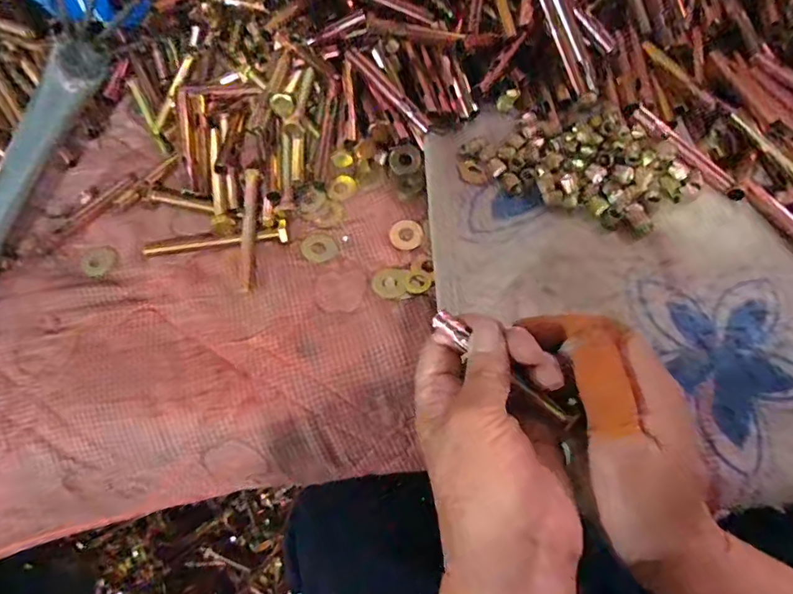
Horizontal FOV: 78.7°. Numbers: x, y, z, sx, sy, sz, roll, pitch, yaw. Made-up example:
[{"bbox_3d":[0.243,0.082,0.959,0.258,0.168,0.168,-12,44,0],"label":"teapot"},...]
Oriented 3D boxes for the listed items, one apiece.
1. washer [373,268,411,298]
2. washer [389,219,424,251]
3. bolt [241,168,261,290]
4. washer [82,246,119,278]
[{"bbox_3d":[-0.004,-0.010,0.333,0.023,0.004,0.024,0,59,0],"label":"washer"},{"bbox_3d":[0.007,-0.045,0.353,0.023,0.005,0.025,-20,65,-6],"label":"washer"},{"bbox_3d":[-0.105,-0.050,0.347,0.010,0.008,0.099,-5,64,1],"label":"bolt"},{"bbox_3d":[-0.217,-0.027,0.356,0.025,0.005,0.025,-1,64,3],"label":"washer"}]

